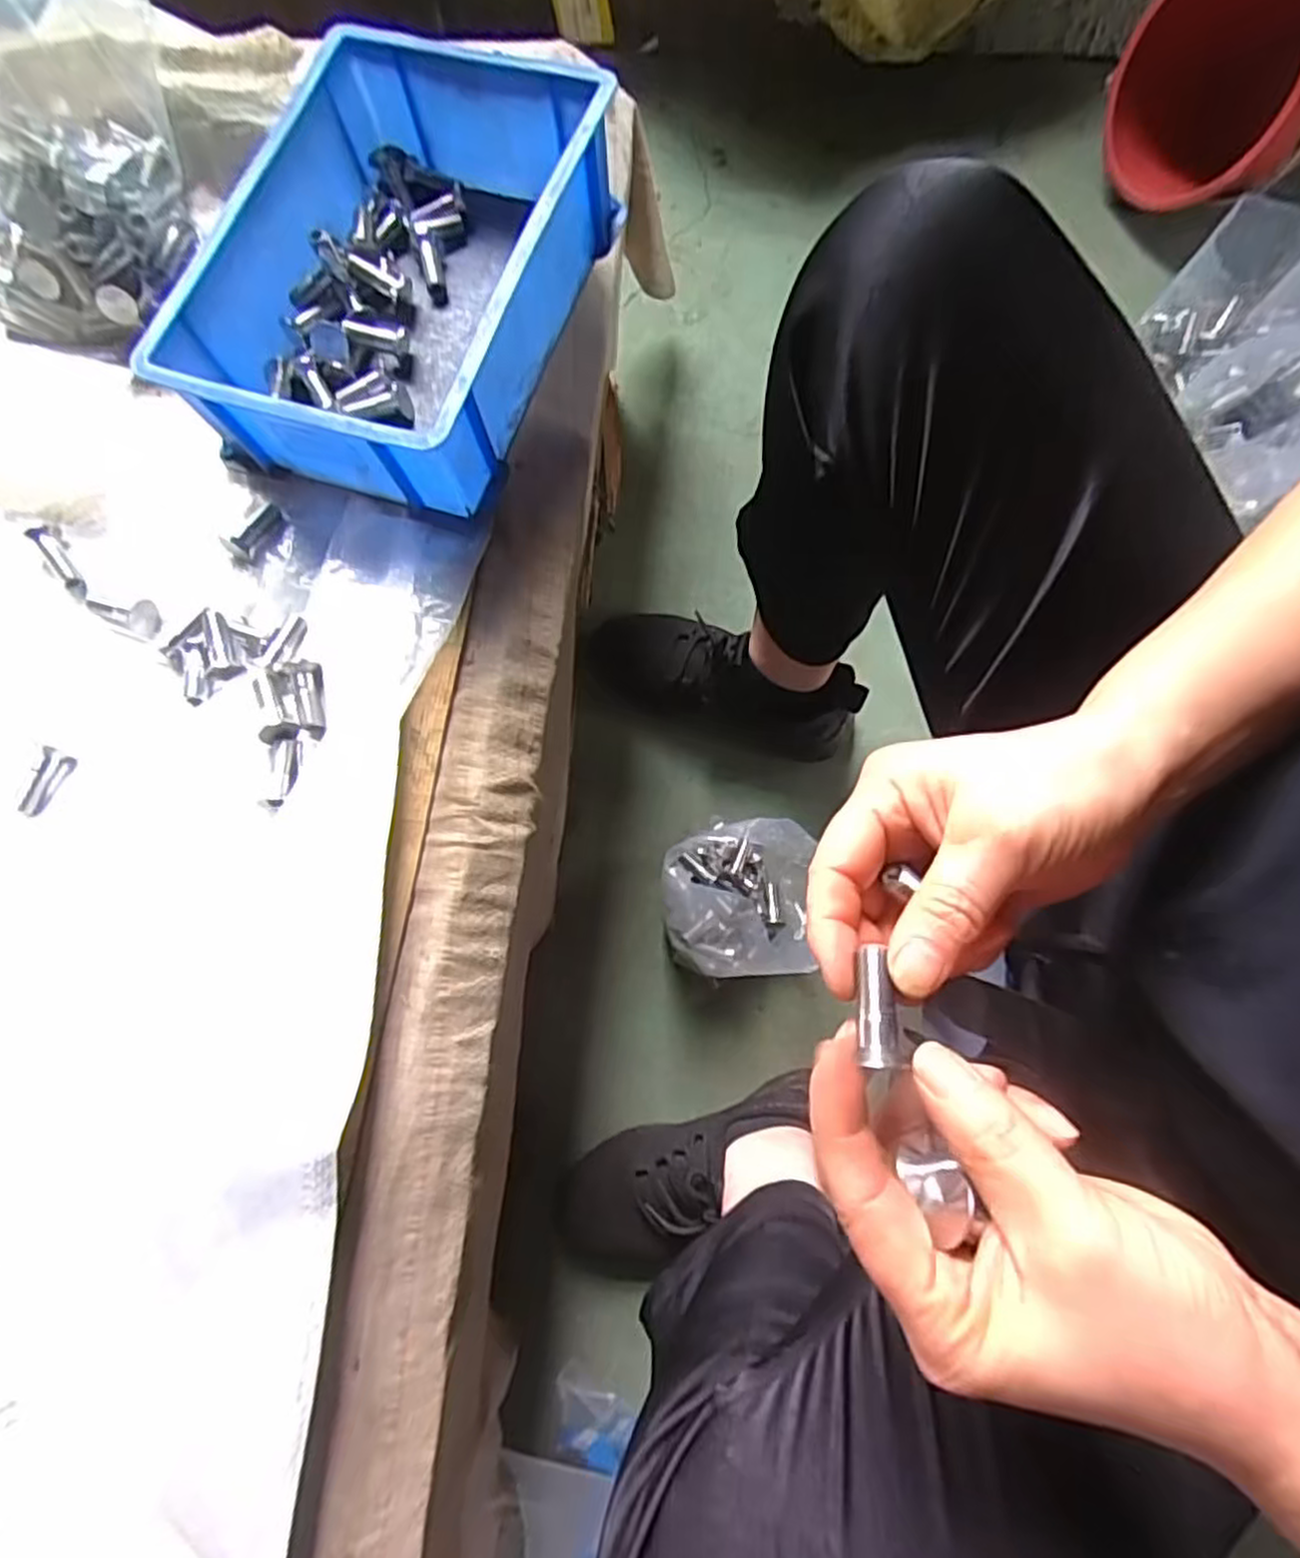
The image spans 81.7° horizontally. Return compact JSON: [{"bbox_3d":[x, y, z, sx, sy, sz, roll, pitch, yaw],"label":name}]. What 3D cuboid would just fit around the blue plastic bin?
[{"bbox_3d":[-0.131,-0.267,0.409,0.162,0.084,0.234,20,78,6],"label":"blue plastic bin"}]

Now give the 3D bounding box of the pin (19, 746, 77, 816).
[{"bbox_3d":[-0.297,0.002,0.369,0.009,0.011,0.032,22,78,6],"label":"pin"}]

